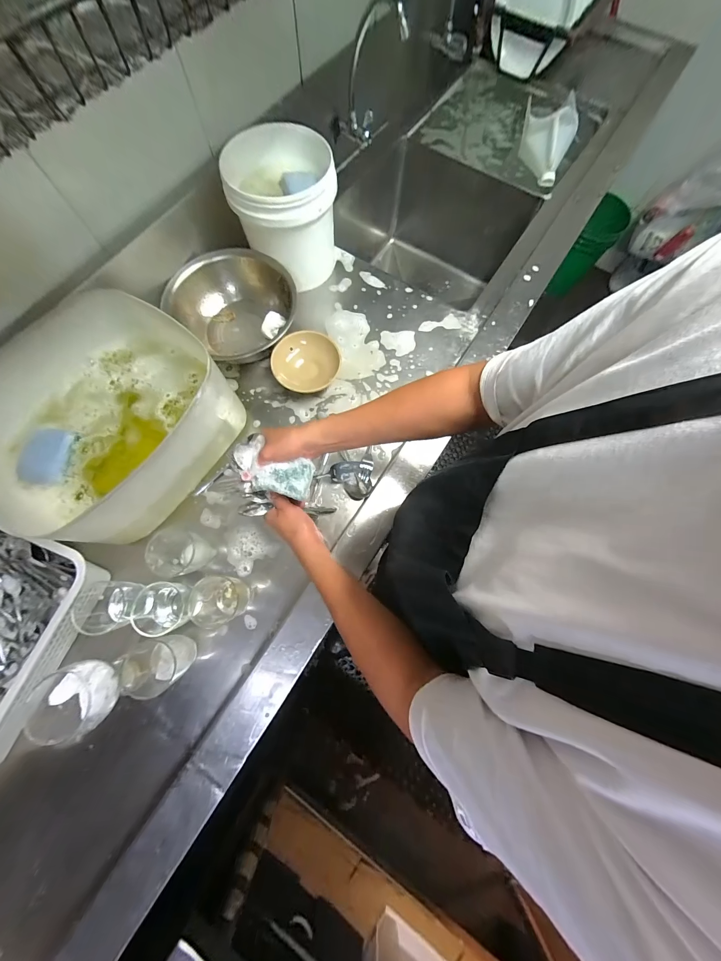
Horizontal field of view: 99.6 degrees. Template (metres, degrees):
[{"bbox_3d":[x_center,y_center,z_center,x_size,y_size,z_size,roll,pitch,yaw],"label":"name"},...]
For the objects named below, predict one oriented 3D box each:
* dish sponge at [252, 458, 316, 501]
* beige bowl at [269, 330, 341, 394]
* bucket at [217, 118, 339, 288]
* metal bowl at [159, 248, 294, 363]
[{"bbox_3d":[-0.127,-0.008,0.500,0.097,0.022,0.060,12,75,1],"label":"dish sponge"},{"bbox_3d":[-0.118,-0.243,0.652,0.138,0.059,0.131,0,75,-2],"label":"beige bowl"},{"bbox_3d":[-0.161,-0.579,0.665,0.203,0.197,0.205,-9,76,-4],"label":"bucket"},{"bbox_3d":[-0.273,-0.380,0.668,0.232,0.088,0.200,-36,79,-10],"label":"metal bowl"}]

